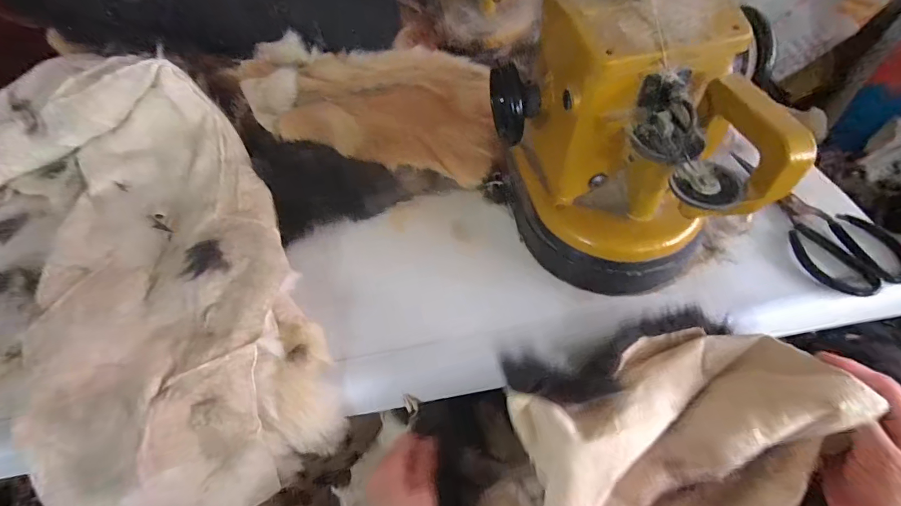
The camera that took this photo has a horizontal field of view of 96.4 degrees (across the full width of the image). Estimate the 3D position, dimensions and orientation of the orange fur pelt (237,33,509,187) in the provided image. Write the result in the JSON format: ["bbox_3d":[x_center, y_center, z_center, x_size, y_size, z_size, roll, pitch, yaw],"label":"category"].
[{"bbox_3d":[-0.116,-0.219,0.606,0.391,0.095,0.208,9,56,11],"label":"orange fur pelt"}]

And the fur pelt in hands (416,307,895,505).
[{"bbox_3d":[0.150,0.200,0.366,0.355,0.168,0.190,-21,56,-9],"label":"fur pelt in hands"}]

